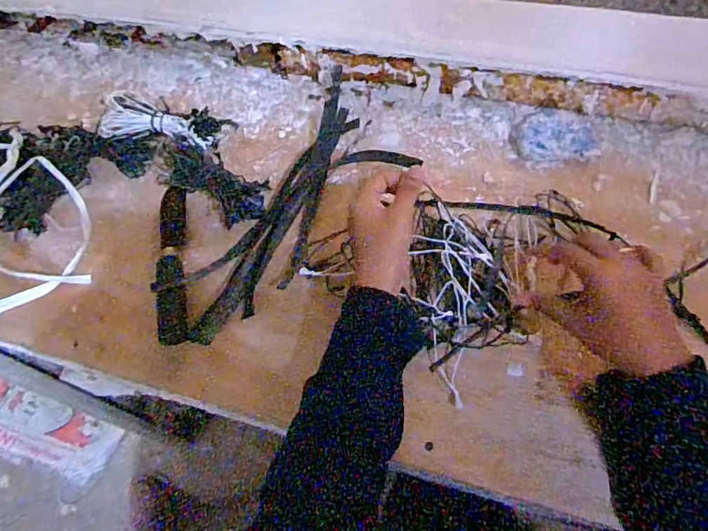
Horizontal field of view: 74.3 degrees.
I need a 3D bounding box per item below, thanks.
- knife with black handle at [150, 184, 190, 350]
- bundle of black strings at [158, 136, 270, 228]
[{"bbox_3d":[-0.194,-0.009,0.494,0.033,0.021,0.191,-12,60,-3],"label":"knife with black handle"},{"bbox_3d":[-0.167,-0.096,0.537,0.144,0.035,0.062,27,66,18],"label":"bundle of black strings"}]

